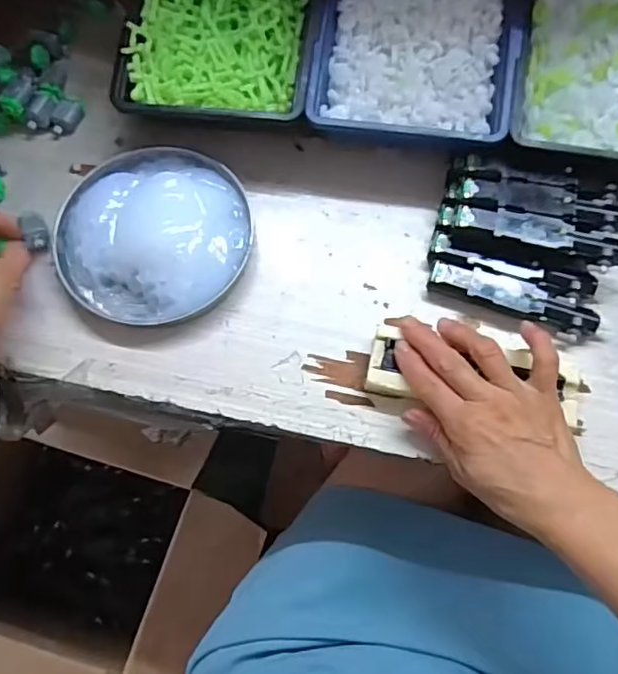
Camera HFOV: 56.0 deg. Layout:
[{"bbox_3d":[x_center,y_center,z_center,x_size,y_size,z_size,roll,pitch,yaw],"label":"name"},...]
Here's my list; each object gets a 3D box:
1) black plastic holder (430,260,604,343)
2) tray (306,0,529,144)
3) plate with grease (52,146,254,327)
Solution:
[{"bbox_3d":[0.146,-0.027,0.418,0.119,0.020,0.027,20,74,7],"label":"black plastic holder"},{"bbox_3d":[0.081,-0.224,0.430,0.148,0.037,0.158,10,73,4],"label":"tray"},{"bbox_3d":[-0.117,-0.082,0.437,0.145,0.028,0.139,0,72,1],"label":"plate with grease"}]

